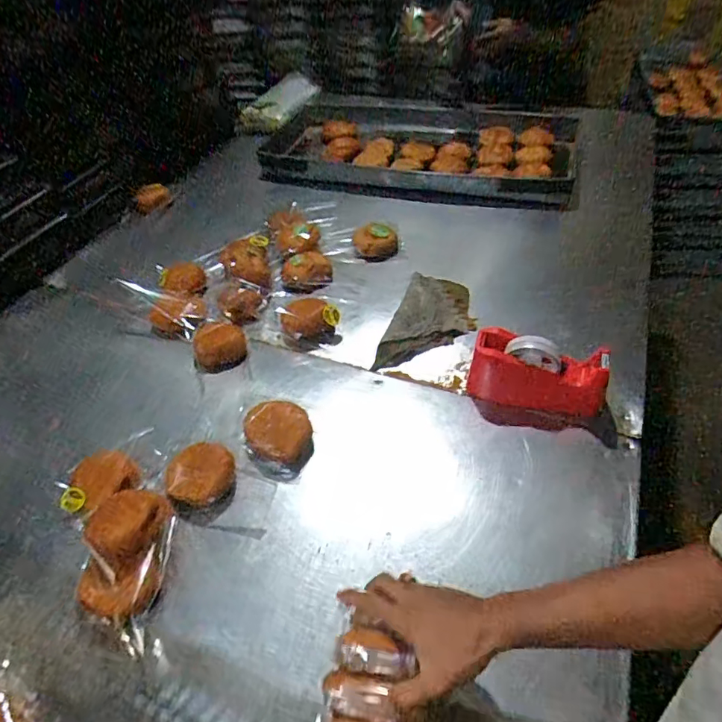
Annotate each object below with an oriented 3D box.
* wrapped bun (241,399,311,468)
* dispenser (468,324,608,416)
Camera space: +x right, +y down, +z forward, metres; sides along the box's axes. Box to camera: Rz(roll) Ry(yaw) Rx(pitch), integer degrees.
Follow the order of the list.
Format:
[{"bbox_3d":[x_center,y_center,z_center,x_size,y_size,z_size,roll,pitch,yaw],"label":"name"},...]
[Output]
[{"bbox_3d":[-0.125,0.107,0.779,0.106,0.036,0.092,11,49,14],"label":"wrapped bun"},{"bbox_3d":[0.272,0.024,0.789,0.199,0.115,0.071,10,49,13],"label":"dispenser"}]

